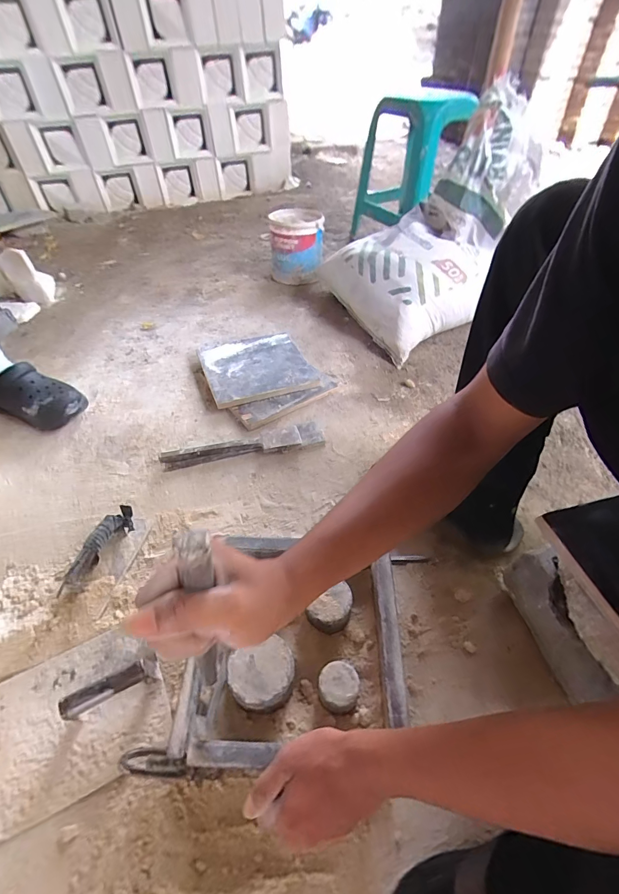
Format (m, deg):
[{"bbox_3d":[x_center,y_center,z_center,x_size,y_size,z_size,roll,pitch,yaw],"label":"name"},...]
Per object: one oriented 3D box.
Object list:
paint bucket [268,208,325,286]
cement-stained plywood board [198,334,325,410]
[{"bbox_3d":[-0.044,-0.713,1.421,0.181,0.228,0.181,0,48,0],"label":"paint bucket"},{"bbox_3d":[-0.137,-0.212,1.000,0.258,0.016,0.270,-14,48,-19],"label":"cement-stained plywood board"}]

